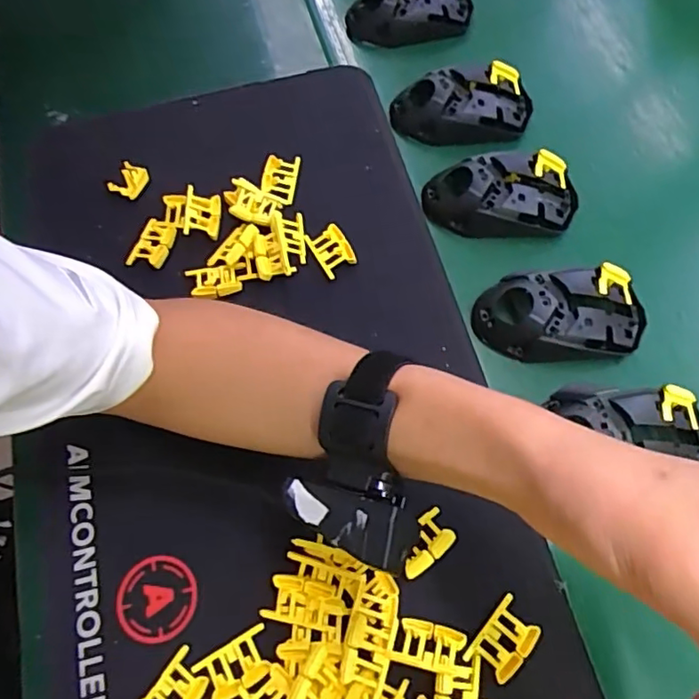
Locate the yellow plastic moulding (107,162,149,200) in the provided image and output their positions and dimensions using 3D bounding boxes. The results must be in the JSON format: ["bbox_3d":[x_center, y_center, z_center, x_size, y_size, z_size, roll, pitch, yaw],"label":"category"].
[{"bbox_3d":[-0.175,-0.135,0.468,0.025,0.013,0.025,19,66,6],"label":"yellow plastic moulding"}]

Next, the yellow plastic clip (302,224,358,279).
[{"bbox_3d":[-0.013,-0.075,0.434,0.025,0.011,0.037,-26,69,-13],"label":"yellow plastic clip"}]

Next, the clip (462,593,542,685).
[{"bbox_3d":[0.087,0.163,0.327,0.026,0.005,0.042,40,70,15],"label":"clip"}]

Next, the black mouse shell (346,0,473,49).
[{"bbox_3d":[0.056,-0.320,0.544,0.119,0.039,0.059,-7,66,-5],"label":"black mouse shell"}]

